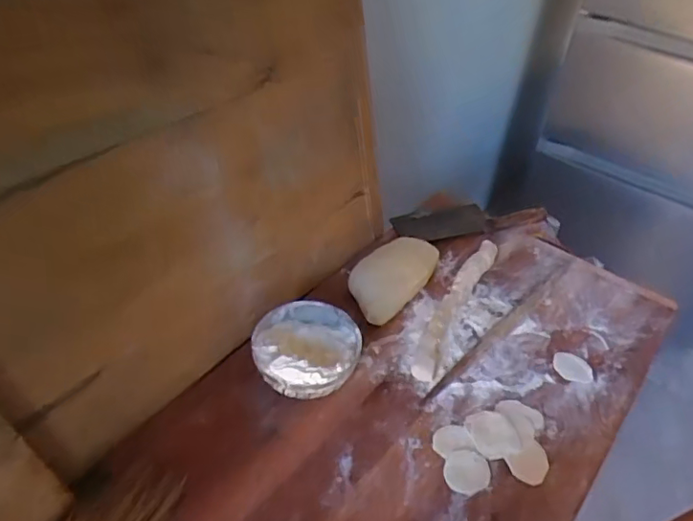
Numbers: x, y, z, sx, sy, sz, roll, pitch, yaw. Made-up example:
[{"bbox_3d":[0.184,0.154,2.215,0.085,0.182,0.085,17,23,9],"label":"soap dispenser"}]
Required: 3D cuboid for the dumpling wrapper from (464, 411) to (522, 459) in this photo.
[{"bbox_3d":[0.189,0.226,0.727,0.063,0.010,0.065,2,42,-2],"label":"dumpling wrapper"}]

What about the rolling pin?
[{"bbox_3d":[0.251,0.095,0.862,0.025,0.023,0.383,34,50,29],"label":"rolling pin"}]

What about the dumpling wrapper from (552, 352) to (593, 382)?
[{"bbox_3d":[0.336,0.158,0.824,0.055,0.004,0.048,14,43,10],"label":"dumpling wrapper"}]

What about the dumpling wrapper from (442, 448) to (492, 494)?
[{"bbox_3d":[0.150,0.262,0.691,0.057,0.008,0.051,-4,43,-9],"label":"dumpling wrapper"}]

